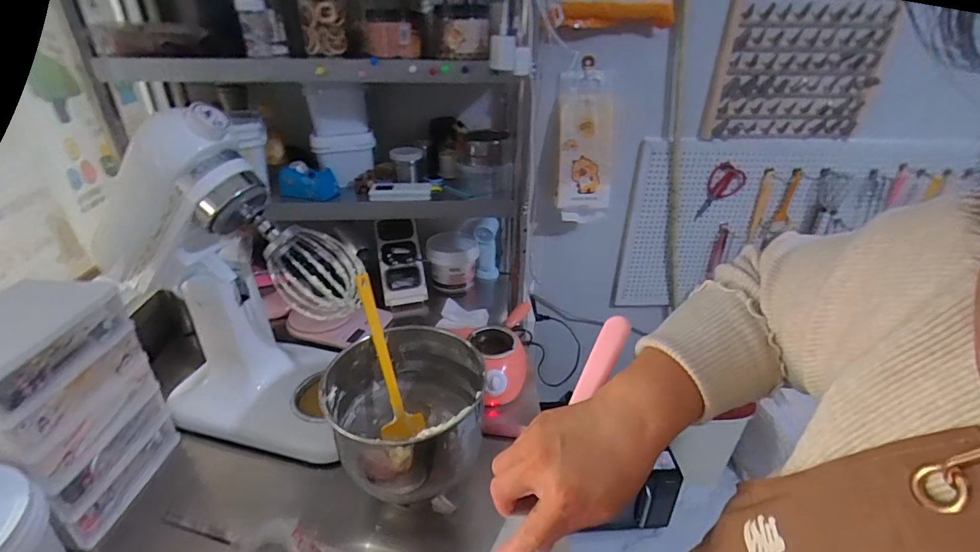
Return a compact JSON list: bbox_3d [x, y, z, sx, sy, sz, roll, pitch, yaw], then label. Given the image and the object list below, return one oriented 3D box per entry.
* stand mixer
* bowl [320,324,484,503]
[{"bbox_3d":[-0.412,0.010,0.743,0.389,0.483,0.210,9,31,14],"label":"stand mixer"},{"bbox_3d":[-0.123,0.213,0.678,0.213,0.184,0.214,1,30,0],"label":"bowl"}]

